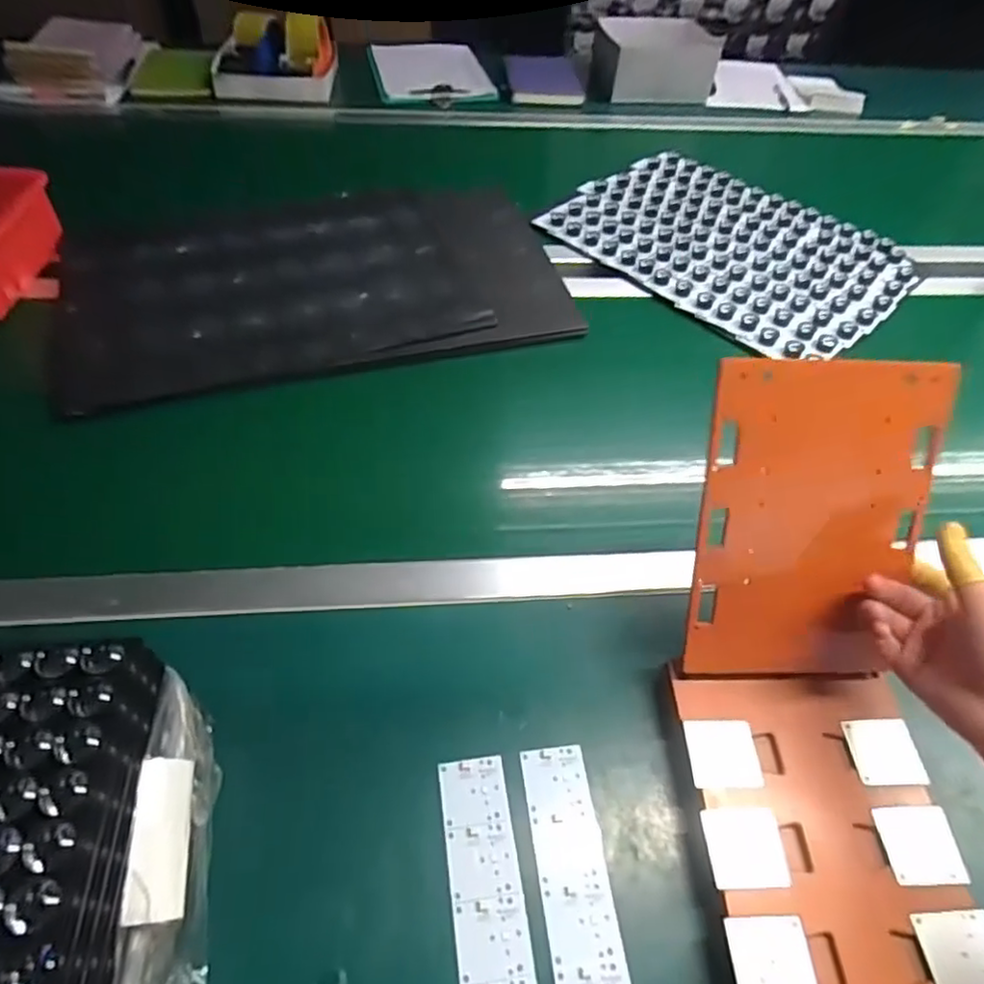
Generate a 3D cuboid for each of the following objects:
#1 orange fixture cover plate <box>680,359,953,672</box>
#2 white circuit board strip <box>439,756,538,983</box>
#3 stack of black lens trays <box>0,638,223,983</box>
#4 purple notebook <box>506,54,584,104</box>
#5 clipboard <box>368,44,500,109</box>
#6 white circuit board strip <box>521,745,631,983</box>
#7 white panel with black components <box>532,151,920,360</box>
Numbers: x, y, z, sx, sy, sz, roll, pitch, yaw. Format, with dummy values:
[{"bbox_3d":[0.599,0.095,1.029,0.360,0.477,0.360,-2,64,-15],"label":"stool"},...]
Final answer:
[{"bbox_3d":[0.224,0.027,0.447,0.153,0.232,0.011,0,18,-3],"label":"orange fixture cover plate"},{"bbox_3d":[-0.003,0.272,0.425,0.048,0.004,0.176,-5,53,-8],"label":"white circuit board strip"},{"bbox_3d":[-0.235,0.216,0.348,0.121,0.149,0.216,-4,53,-7],"label":"stack of black lens trays"},{"bbox_3d":[0.104,-0.819,1.252,0.143,0.013,0.191,-1,59,-8],"label":"purple notebook"},{"bbox_3d":[-0.124,-0.847,1.275,0.218,0.020,0.302,-8,53,-10],"label":"clipboard"},{"bbox_3d":[0.057,0.265,0.434,0.048,0.004,0.173,-4,53,-7],"label":"white circuit board strip"},{"bbox_3d":[0.343,-0.361,0.918,0.455,0.021,0.342,39,60,24],"label":"white panel with black components"}]

